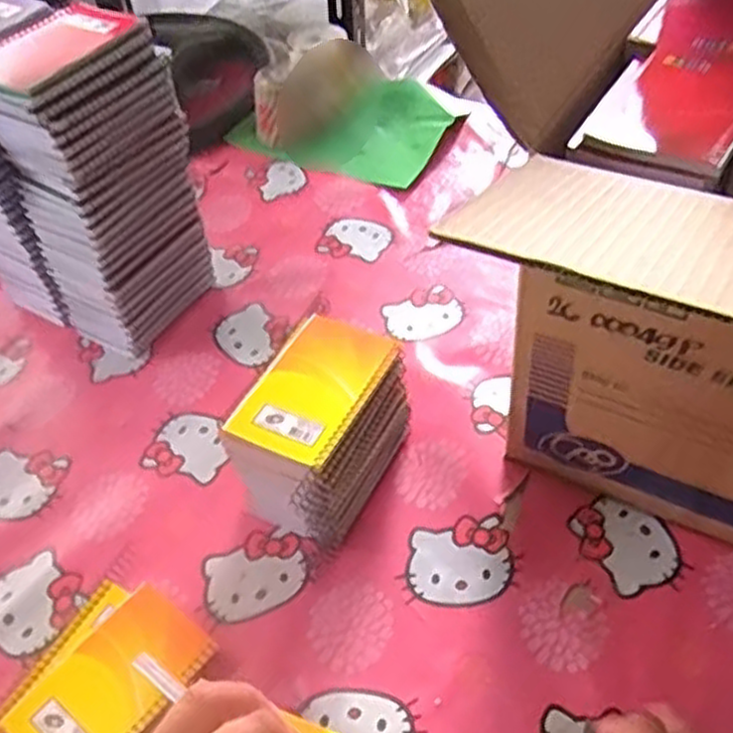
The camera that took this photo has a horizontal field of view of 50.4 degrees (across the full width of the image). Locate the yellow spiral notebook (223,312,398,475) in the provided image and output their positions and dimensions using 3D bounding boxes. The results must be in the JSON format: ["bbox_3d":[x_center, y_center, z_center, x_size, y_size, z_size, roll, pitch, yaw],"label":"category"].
[{"bbox_3d":[-0.039,0.014,0.583,0.080,0.012,0.124,20,53,22],"label":"yellow spiral notebook"}]

